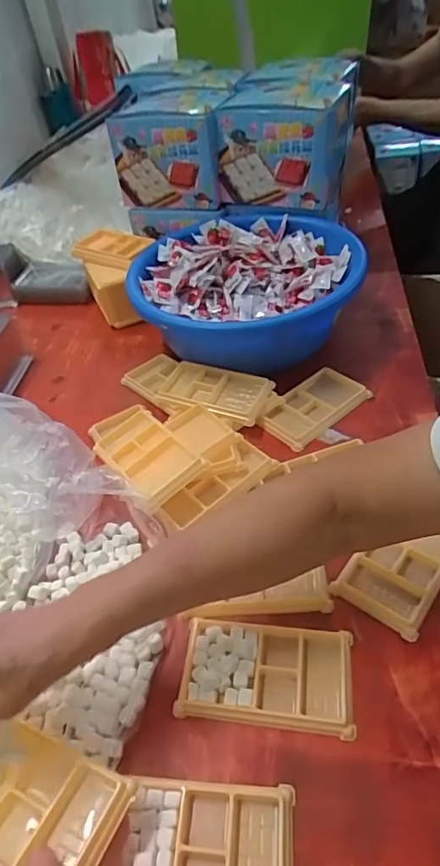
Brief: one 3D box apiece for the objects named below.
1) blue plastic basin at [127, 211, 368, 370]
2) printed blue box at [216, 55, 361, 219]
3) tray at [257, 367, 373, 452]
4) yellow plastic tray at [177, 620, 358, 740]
[{"bbox_3d":[0.031,-0.206,0.714,0.311,0.110,0.304,-4,45,4],"label":"blue plastic basin"},{"bbox_3d":[0.114,-0.490,0.811,0.184,0.149,0.276,6,46,14],"label":"printed blue box"},{"bbox_3d":[0.119,-0.035,0.628,0.137,0.018,0.077,-34,50,-24],"label":"tray"},{"bbox_3d":[0.038,0.194,0.406,0.136,0.017,0.079,3,46,11],"label":"yellow plastic tray"}]

